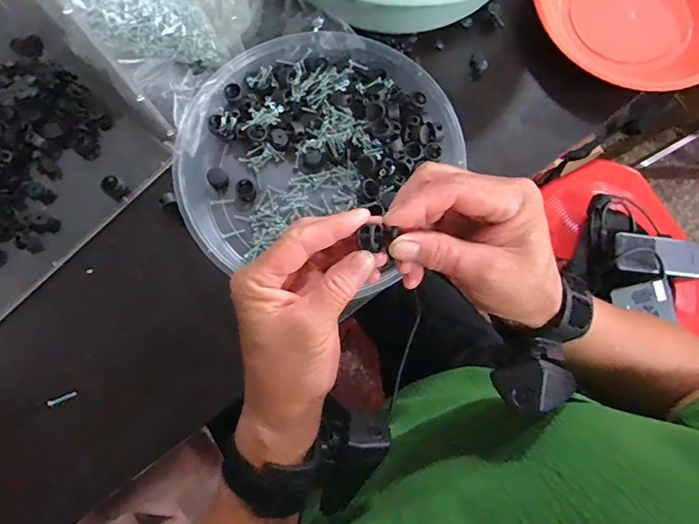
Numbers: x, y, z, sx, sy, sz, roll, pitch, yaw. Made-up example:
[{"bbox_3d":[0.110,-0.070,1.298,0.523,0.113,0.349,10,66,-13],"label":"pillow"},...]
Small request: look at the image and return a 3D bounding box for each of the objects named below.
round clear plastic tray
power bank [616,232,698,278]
[{"bbox_3d":[-0.028,-0.088,0.389,0.231,0.035,0.223,0,78,0],"label":"round clear plastic tray"},{"bbox_3d":[0.429,-0.009,0.616,0.125,0.021,0.052,4,78,0],"label":"power bank"}]

